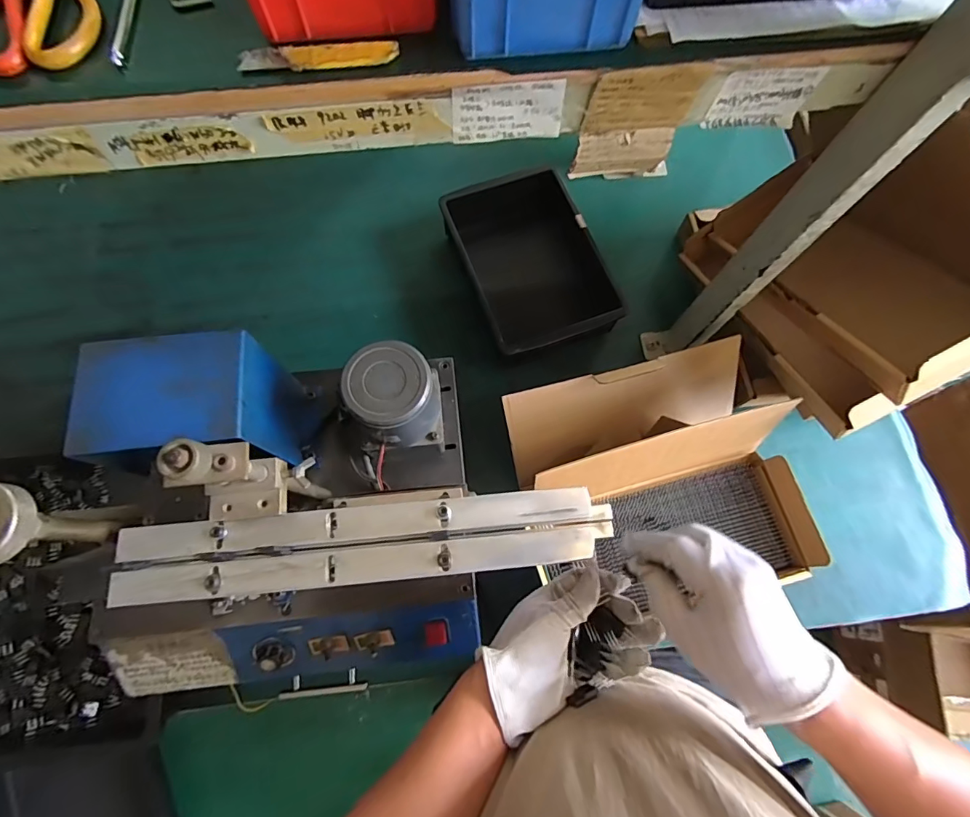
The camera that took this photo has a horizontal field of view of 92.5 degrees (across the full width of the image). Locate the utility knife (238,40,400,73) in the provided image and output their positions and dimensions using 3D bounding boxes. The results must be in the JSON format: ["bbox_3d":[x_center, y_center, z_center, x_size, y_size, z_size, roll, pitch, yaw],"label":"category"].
[{"bbox_3d":[-0.112,-0.239,0.315,0.104,0.006,0.020,-6,73,-3],"label":"utility knife"}]

